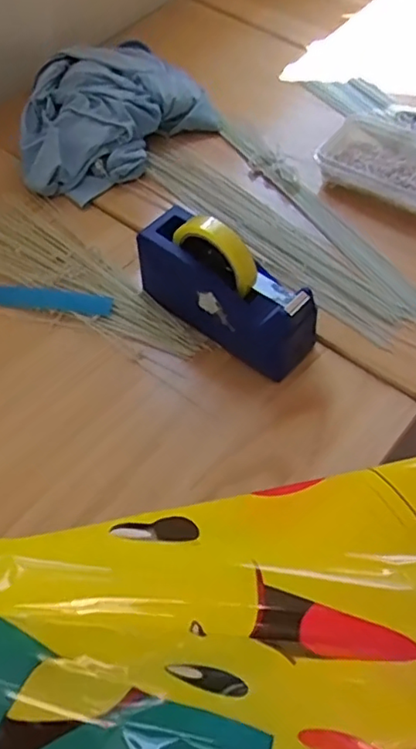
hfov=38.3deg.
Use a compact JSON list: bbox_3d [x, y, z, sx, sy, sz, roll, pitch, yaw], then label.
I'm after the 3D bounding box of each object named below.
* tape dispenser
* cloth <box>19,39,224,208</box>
[{"bbox_3d":[0.018,-0.098,0.631,0.201,0.119,0.070,33,64,22],"label":"tape dispenser"},{"bbox_3d":[-0.160,-0.381,0.858,0.283,0.068,0.244,-36,62,-20],"label":"cloth"}]

